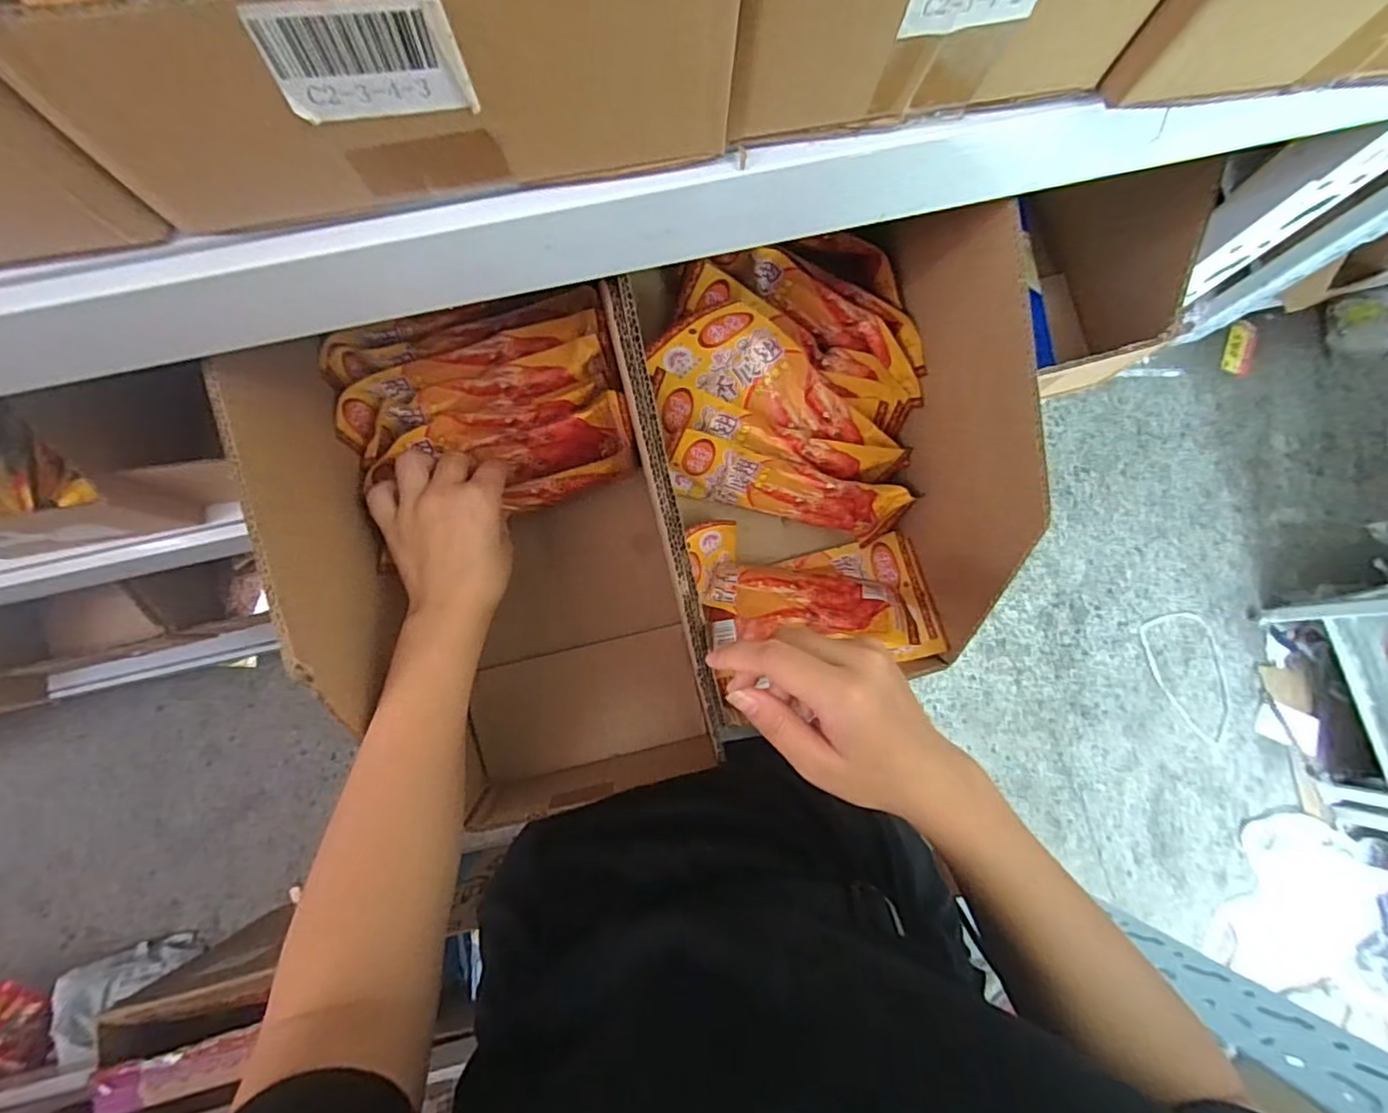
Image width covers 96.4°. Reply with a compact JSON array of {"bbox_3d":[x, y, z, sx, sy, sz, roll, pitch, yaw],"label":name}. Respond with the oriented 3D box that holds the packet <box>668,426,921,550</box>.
[{"bbox_3d":[0.078,-0.051,0.507,0.198,0.084,0.016,11,62,-10],"label":"packet"}]

